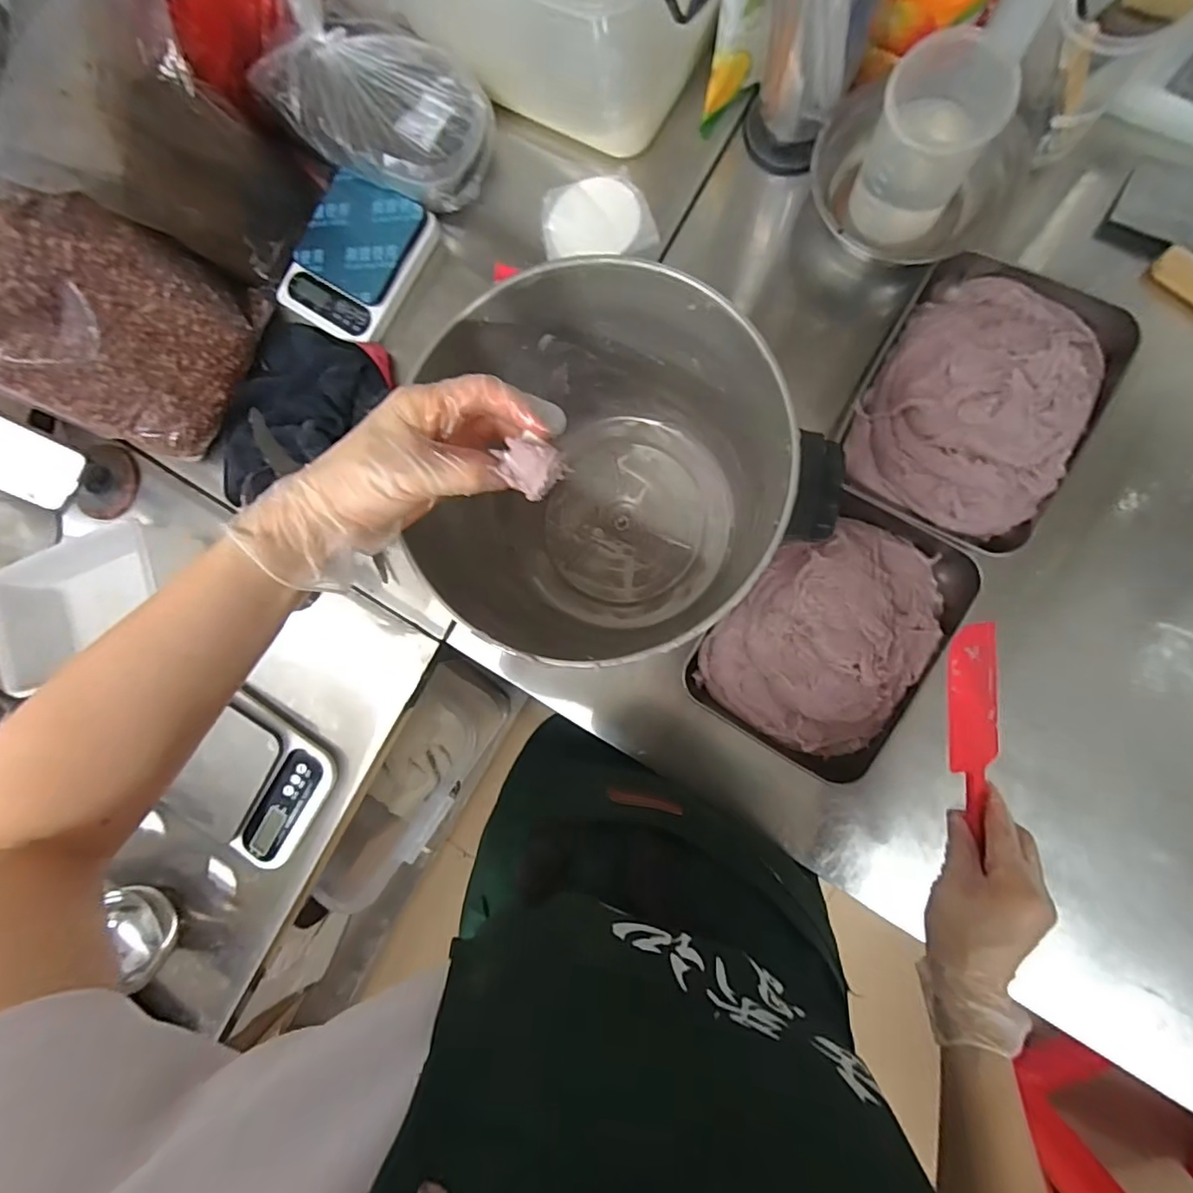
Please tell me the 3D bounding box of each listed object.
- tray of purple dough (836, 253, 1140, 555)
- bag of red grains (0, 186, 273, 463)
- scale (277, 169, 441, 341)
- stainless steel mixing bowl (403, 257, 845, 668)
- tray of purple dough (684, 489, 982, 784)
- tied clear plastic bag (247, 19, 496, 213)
[{"bbox_3d":[0.362,-0.191,0.523,0.193,0.080,0.254,28,93,7],"label":"tray of purple dough"},{"bbox_3d":[-0.492,-0.273,0.580,0.064,0.227,0.206,39,101,36],"label":"bag of red grains"},{"bbox_3d":[-0.280,-0.388,0.653,0.134,0.028,0.168,32,94,7],"label":"scale"},{"bbox_3d":[0.013,-0.099,0.482,0.227,0.250,0.241,-32,85,6],"label":"stainless steel mixing bowl"},{"bbox_3d":[0.222,0.032,0.543,0.190,0.066,0.255,33,94,7],"label":"tray of purple dough"},{"bbox_3d":[-0.234,-0.531,0.604,0.225,0.086,0.150,29,93,7],"label":"tied clear plastic bag"}]

